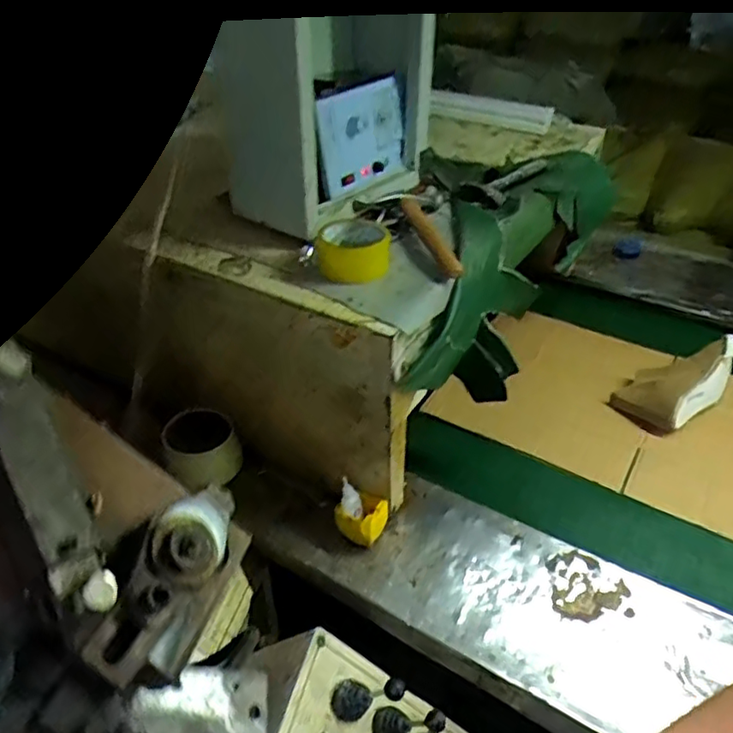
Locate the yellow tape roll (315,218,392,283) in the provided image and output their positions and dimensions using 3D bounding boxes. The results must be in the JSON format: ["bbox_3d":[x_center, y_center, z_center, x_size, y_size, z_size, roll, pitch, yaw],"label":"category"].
[{"bbox_3d":[-0.017,-0.164,0.843,0.099,0.062,0.099,-2,38,1],"label":"yellow tape roll"}]

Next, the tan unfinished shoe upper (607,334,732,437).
[{"bbox_3d":[0.611,0.040,1.181,0.273,0.083,0.122,-28,43,-10],"label":"tan unfinished shoe upper"}]

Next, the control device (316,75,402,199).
[{"bbox_3d":[-0.006,-0.358,0.946,0.035,0.136,0.182,22,44,28],"label":"control device"}]

